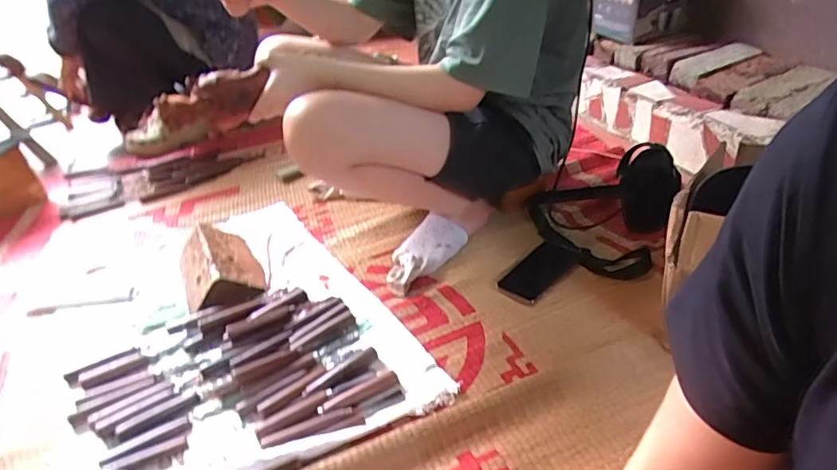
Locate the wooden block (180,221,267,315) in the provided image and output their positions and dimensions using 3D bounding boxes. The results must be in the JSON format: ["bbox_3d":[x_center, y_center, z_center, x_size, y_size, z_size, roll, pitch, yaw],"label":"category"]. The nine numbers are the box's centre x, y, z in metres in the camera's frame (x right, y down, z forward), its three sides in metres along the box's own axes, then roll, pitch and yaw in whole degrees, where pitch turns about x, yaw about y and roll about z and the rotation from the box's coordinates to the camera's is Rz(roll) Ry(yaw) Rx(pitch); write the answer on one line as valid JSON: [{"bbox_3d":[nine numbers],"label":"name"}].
[{"bbox_3d":[-0.373,0.048,0.946,0.133,0.066,0.213,-19,36,-19],"label":"wooden block"}]

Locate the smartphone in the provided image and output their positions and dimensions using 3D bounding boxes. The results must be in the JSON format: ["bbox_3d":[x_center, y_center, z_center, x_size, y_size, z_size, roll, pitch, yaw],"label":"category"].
[{"bbox_3d":[0.208,0.060,0.882,0.158,0.011,0.081,-30,42,-32],"label":"smartphone"}]

